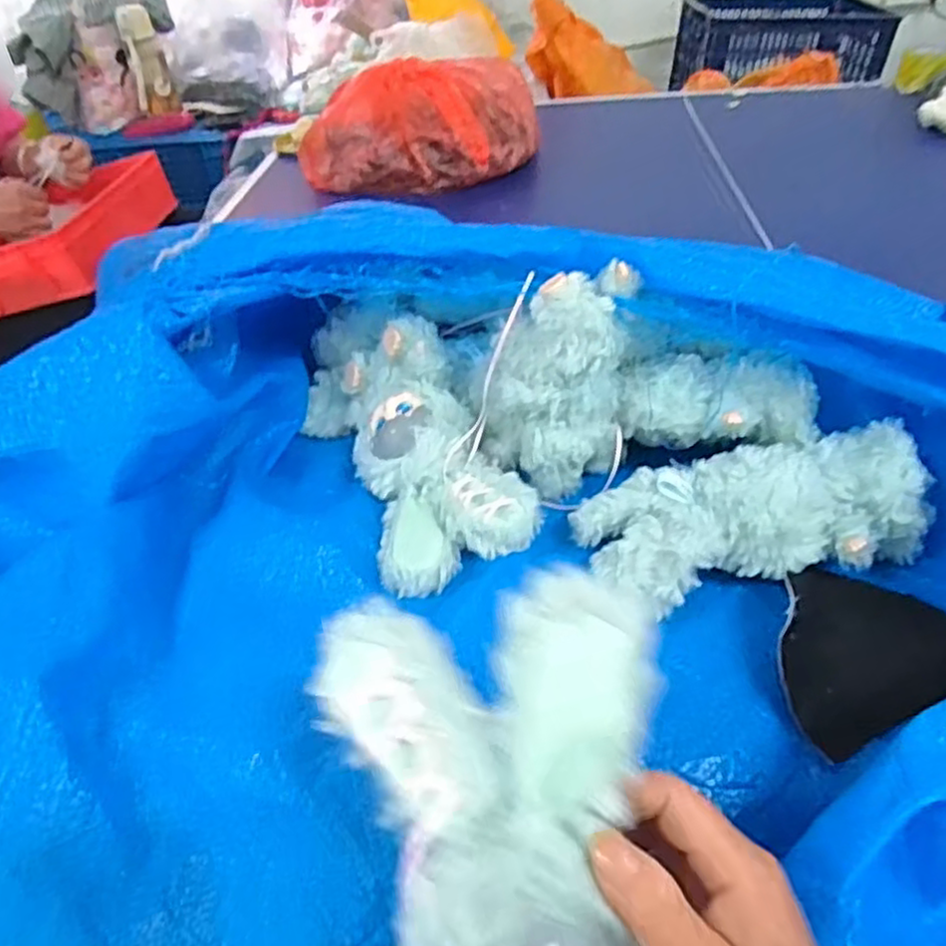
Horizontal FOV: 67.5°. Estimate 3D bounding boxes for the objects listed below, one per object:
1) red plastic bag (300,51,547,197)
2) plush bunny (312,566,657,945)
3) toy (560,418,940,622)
[{"bbox_3d":[-0.089,-0.528,1.074,0.363,0.145,0.163,3,42,9],"label":"red plastic bag"},{"bbox_3d":[0.011,0.158,0.271,0.130,0.080,0.221,-7,75,10],"label":"plush bunny"},{"bbox_3d":[0.184,0.024,0.466,0.210,0.075,0.090,-10,42,-5],"label":"toy"}]

